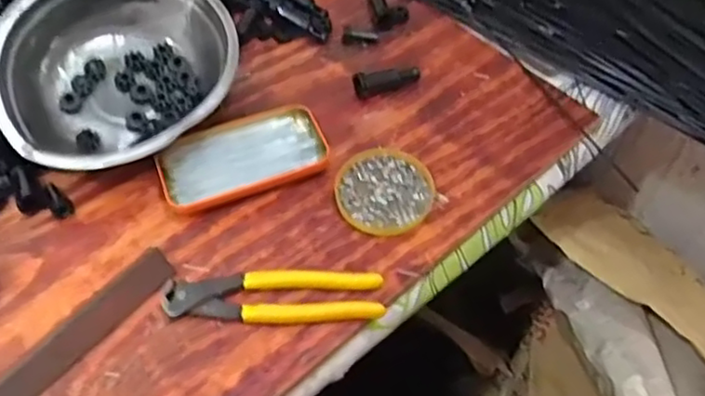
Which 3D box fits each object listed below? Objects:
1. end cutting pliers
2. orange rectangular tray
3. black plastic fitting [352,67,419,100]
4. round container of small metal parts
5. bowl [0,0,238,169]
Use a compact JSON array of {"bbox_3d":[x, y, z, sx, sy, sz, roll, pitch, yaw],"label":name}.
[{"bbox_3d":[-0.059,0.075,0.494,0.162,0.016,0.039,-1,54,-2],"label":"end cutting pliers"},{"bbox_3d":[-0.098,-0.039,0.575,0.141,0.019,0.079,-20,56,-15],"label":"orange rectangular tray"},{"bbox_3d":[0.034,-0.116,0.633,0.068,0.023,0.019,-19,56,-15],"label":"black plastic fitting"},{"bbox_3d":[0.027,-0.008,0.560,0.081,0.010,0.087,1,54,-1],"label":"round container of small metal parts"},{"bbox_3d":[-0.214,-0.123,0.600,0.205,0.073,0.205,3,70,-9],"label":"bowl"}]

